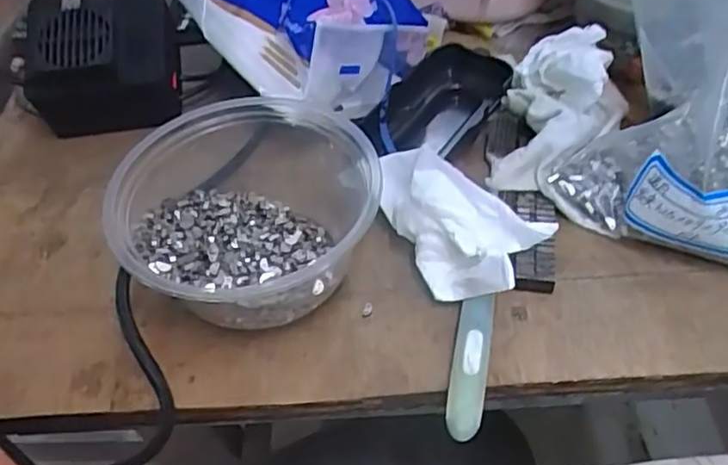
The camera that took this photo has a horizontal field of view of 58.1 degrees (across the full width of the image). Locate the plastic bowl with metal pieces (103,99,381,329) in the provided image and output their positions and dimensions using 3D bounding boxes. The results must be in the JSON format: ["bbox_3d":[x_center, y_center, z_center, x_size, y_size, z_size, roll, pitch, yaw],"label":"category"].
[{"bbox_3d":[-0.051,-0.008,0.301,0.110,0.060,0.127,-9,49,-3],"label":"plastic bowl with metal pieces"}]

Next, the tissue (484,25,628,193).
[{"bbox_3d":[0.102,-0.063,0.332,0.060,0.043,0.091,13,51,15],"label":"tissue"}]

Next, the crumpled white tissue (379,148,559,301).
[{"bbox_3d":[0.037,-0.003,0.296,0.078,0.048,0.046,23,54,22],"label":"crumpled white tissue"}]

